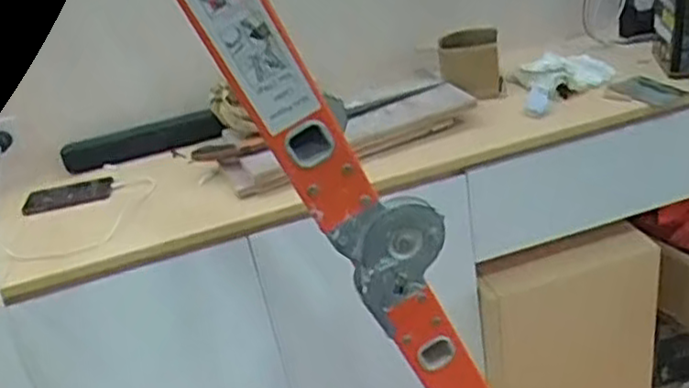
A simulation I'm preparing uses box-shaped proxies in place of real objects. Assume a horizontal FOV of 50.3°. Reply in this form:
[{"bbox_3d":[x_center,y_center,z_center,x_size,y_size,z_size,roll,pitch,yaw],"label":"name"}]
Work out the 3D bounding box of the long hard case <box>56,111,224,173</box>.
[{"bbox_3d":[-0.415,-0.105,1.497,0.394,0.065,0.035,-11,30,20],"label":"long hard case"}]

